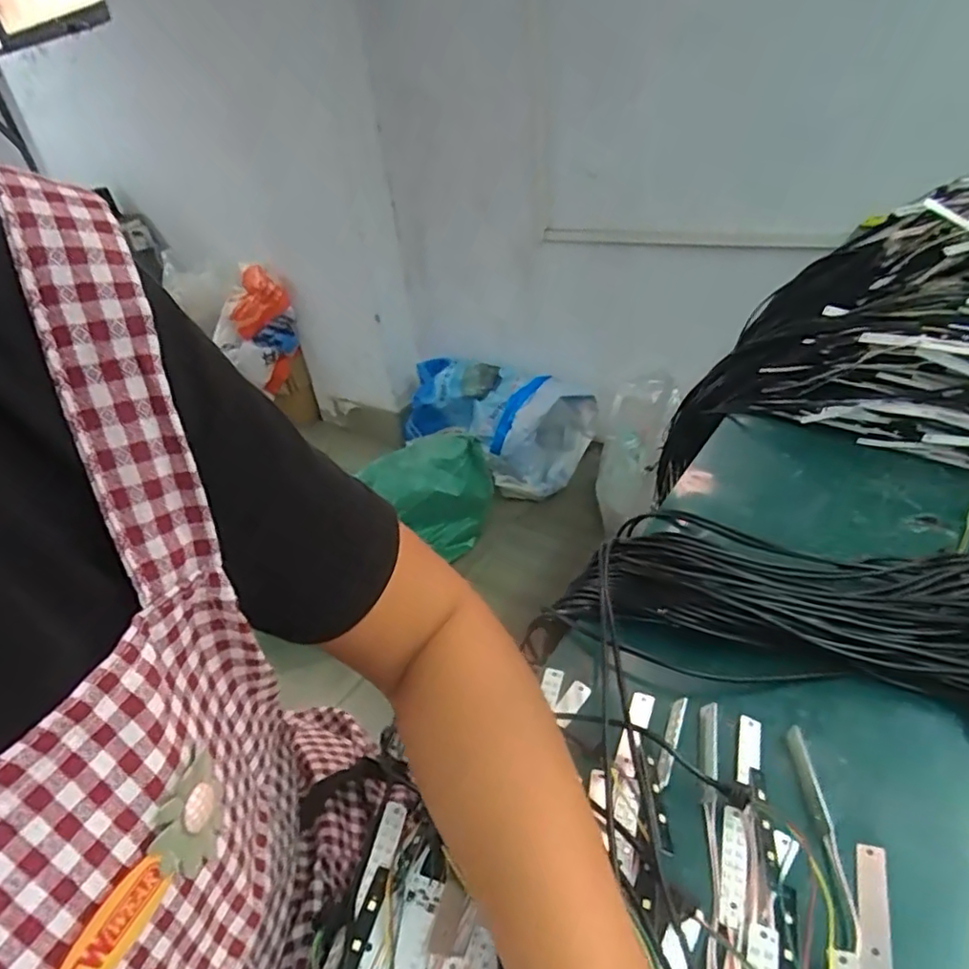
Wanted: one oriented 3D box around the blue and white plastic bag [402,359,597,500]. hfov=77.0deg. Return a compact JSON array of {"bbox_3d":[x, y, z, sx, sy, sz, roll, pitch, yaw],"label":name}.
[{"bbox_3d":[0.011,-0.203,1.857,0.578,0.284,0.292,26,47,38],"label":"blue and white plastic bag"}]

